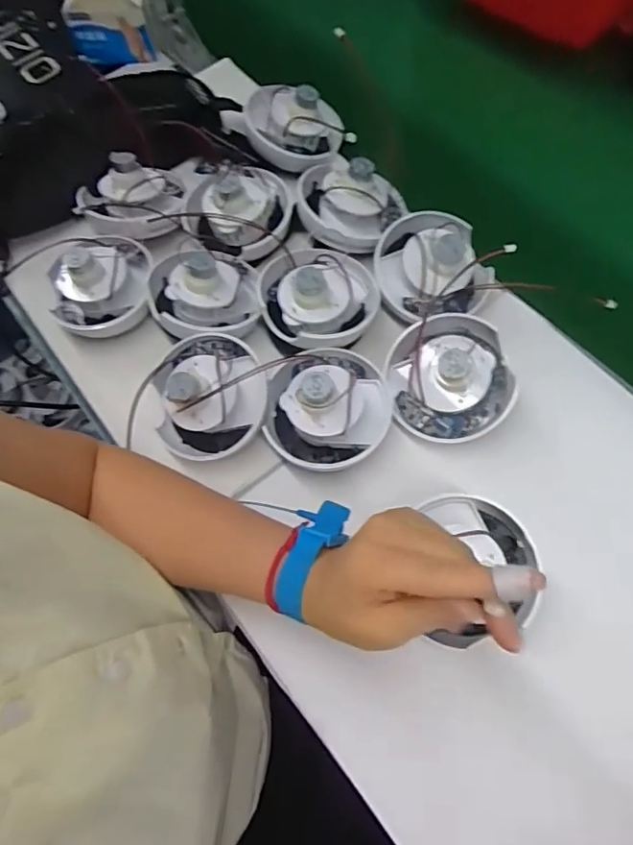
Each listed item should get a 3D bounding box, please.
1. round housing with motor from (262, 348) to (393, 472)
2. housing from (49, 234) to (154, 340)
[{"bbox_3d":[0.009,-0.018,0.456,0.102,0.067,0.097,-1,65,3],"label":"round housing with motor"},{"bbox_3d":[-0.200,-0.130,0.512,0.101,0.067,0.085,-37,68,-13],"label":"housing"}]

